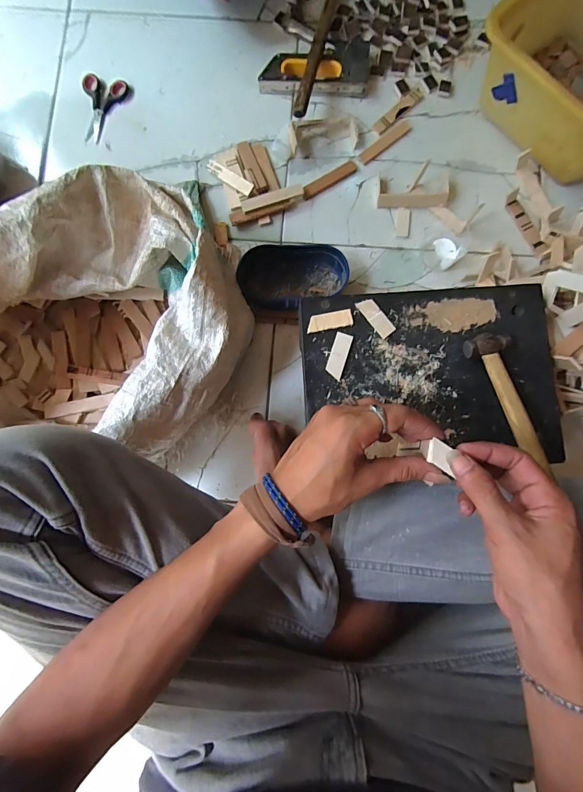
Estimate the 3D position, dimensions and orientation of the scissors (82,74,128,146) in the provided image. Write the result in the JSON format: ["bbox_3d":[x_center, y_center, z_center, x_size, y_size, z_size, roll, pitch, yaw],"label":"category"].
[{"bbox_3d":[-0.315,-0.474,0.605,0.070,0.015,0.116,7,84,1],"label":"scissors"}]

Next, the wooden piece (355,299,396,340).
[{"bbox_3d":[0.096,-0.089,0.415,0.019,0.004,0.050,-37,85,-3],"label":"wooden piece"}]

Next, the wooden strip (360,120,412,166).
[{"bbox_3d":[0.151,-0.410,0.588,0.102,0.006,0.019,-39,85,-4],"label":"wooden strip"}]

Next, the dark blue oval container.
[{"bbox_3d":[0.001,-0.181,0.544,0.159,0.044,0.091,1,84,1],"label":"dark blue oval container"}]

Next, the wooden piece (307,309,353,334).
[{"bbox_3d":[0.043,-0.086,0.416,0.051,0.004,0.021,-10,84,0],"label":"wooden piece"}]

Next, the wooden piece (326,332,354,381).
[{"bbox_3d":[0.054,-0.046,0.413,0.020,0.005,0.052,18,84,3],"label":"wooden piece"}]

